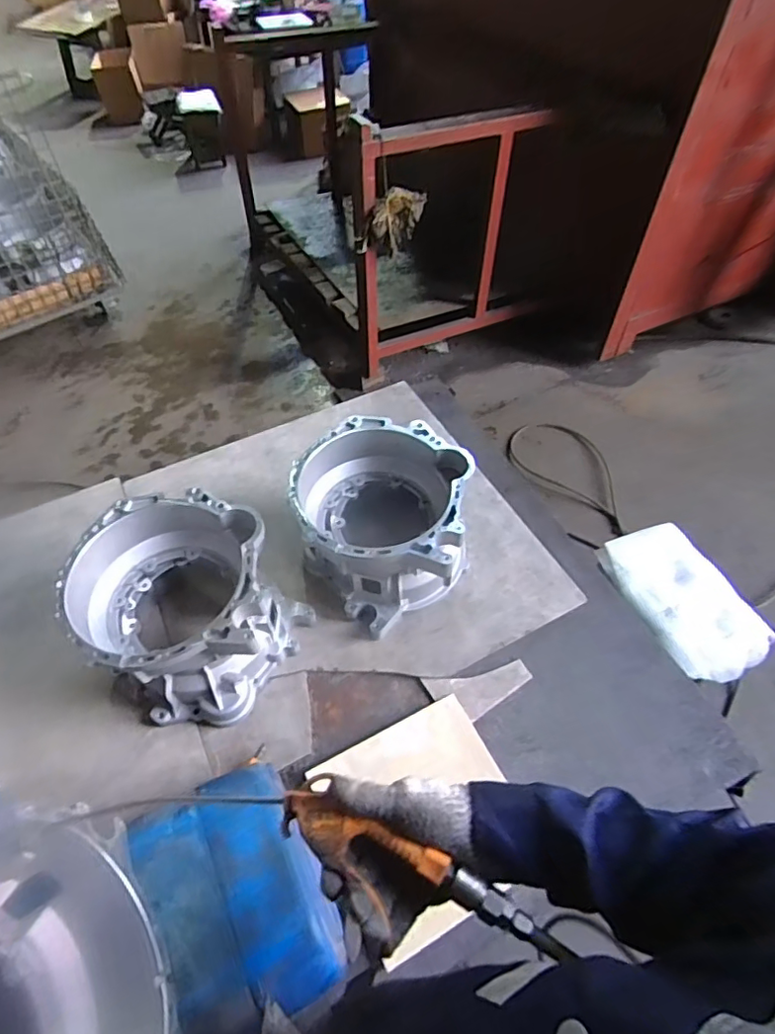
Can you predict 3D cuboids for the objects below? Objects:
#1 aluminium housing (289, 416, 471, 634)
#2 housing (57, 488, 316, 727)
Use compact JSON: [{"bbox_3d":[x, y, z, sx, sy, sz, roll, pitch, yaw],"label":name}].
[{"bbox_3d":[-0.009,0.013,1.090,0.324,0.233,0.330,0,53,0],"label":"aluminium housing"},{"bbox_3d":[-0.353,0.161,0.996,0.350,0.238,0.311,22,56,17],"label":"housing"}]

